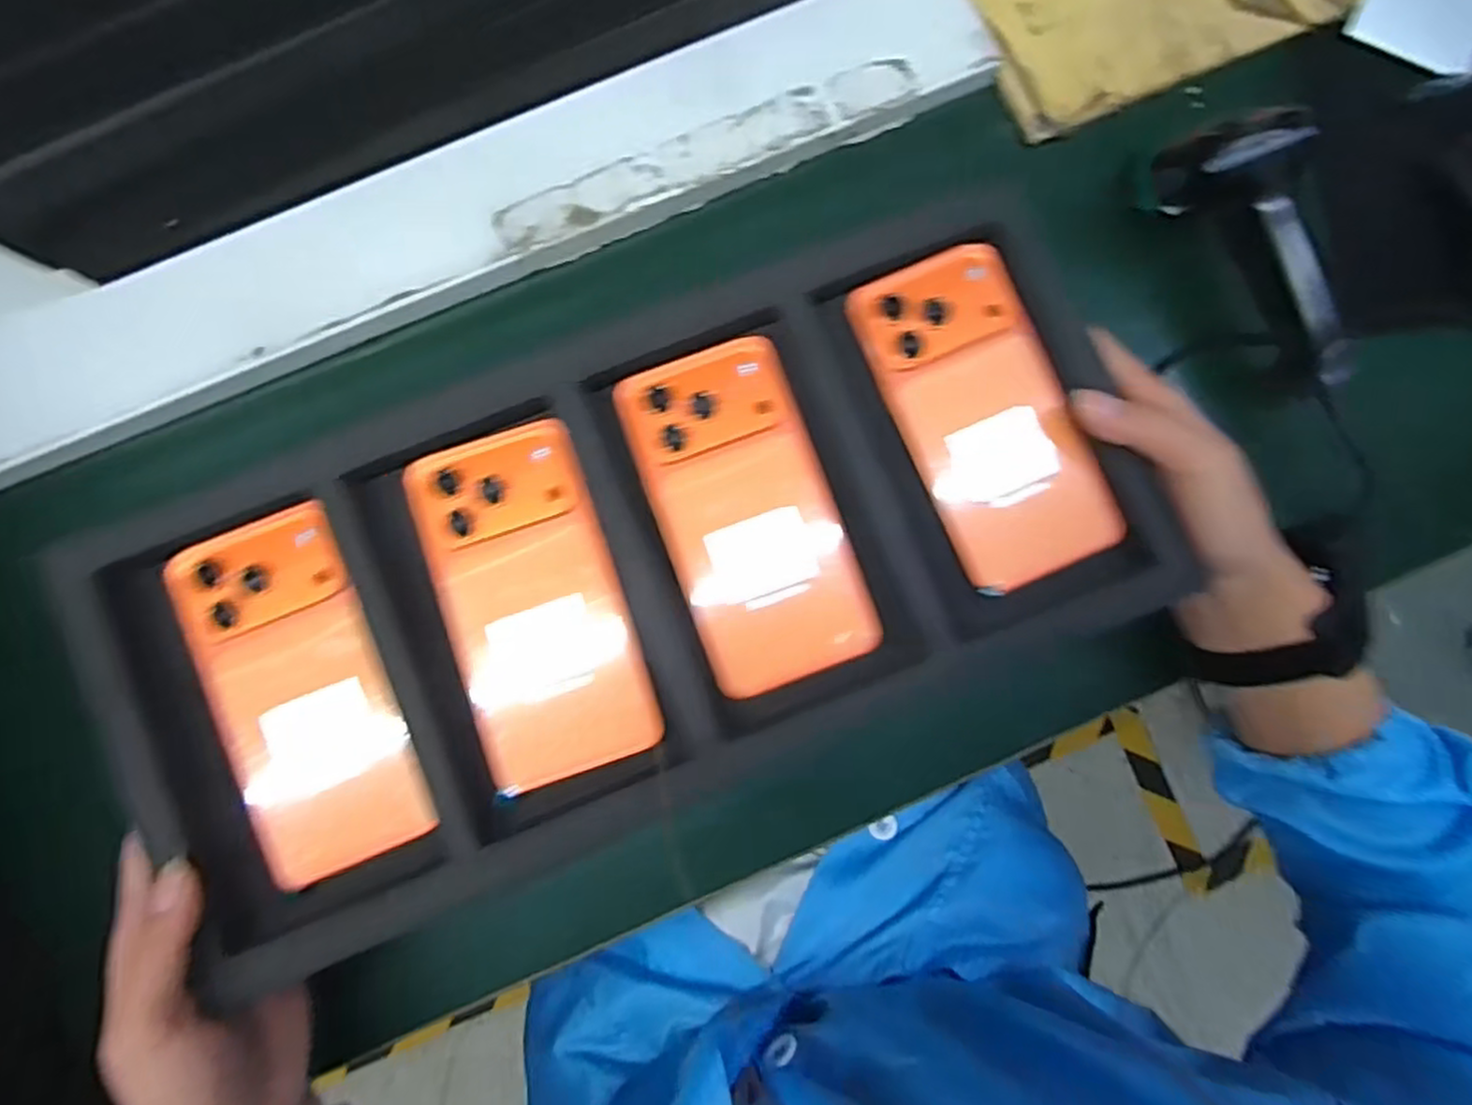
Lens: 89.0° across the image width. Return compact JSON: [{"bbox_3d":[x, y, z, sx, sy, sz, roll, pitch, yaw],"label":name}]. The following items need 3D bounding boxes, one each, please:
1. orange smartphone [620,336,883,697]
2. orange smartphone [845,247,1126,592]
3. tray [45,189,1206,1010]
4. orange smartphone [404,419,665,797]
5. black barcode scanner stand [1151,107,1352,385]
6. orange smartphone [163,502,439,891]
[{"bbox_3d":[0.006,-0.018,0.356,0.079,0.007,0.162,-20,86,-4],"label":"orange smartphone"},{"bbox_3d":[0.121,-0.066,0.361,0.076,0.009,0.162,-23,86,-4],"label":"orange smartphone"},{"bbox_3d":[-0.044,0.007,0.352,0.463,0.025,0.219,-22,86,-3],"label":"tray"},{"bbox_3d":[-0.094,0.024,0.351,0.078,0.009,0.160,-17,86,-3],"label":"orange smartphone"},{"bbox_3d":[0.295,-0.168,0.415,0.052,0.068,0.161,-27,87,-4],"label":"black barcode scanner stand"},{"bbox_3d":[-0.199,0.064,0.343,0.080,0.014,0.160,-21,86,-4],"label":"orange smartphone"}]

